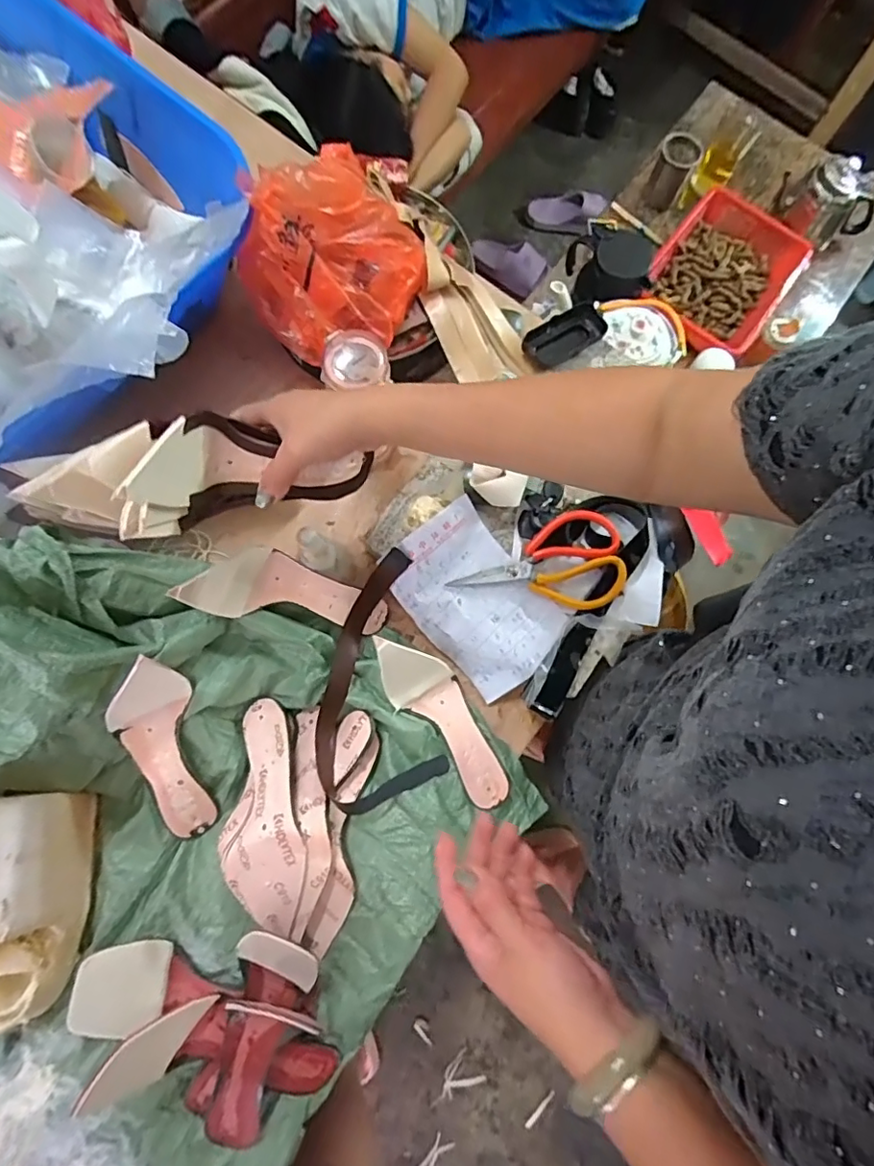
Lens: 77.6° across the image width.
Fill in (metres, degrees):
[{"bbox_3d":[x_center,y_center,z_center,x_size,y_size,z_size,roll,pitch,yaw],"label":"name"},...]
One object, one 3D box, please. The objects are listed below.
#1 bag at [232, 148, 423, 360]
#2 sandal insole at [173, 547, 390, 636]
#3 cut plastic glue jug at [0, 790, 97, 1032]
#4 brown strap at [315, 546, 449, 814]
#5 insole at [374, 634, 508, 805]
[{"bbox_3d":[-0.106,-0.380,0.612,0.184,0.115,0.217,39,80,7],"label":"bag"},{"bbox_3d":[-0.158,0.004,0.581,0.233,0.058,0.072,12,74,-39],"label":"sandal insole"},{"bbox_3d":[-0.408,0.308,0.505,0.109,0.111,0.209,-3,78,-2],"label":"cut plastic glue jug"},{"bbox_3d":[-0.076,0.108,0.603,0.138,0.056,0.266,-10,78,-3],"label":"brown strap"},{"bbox_3d":[0.008,0.148,0.603,0.068,0.058,0.228,-37,99,-8],"label":"insole"}]

